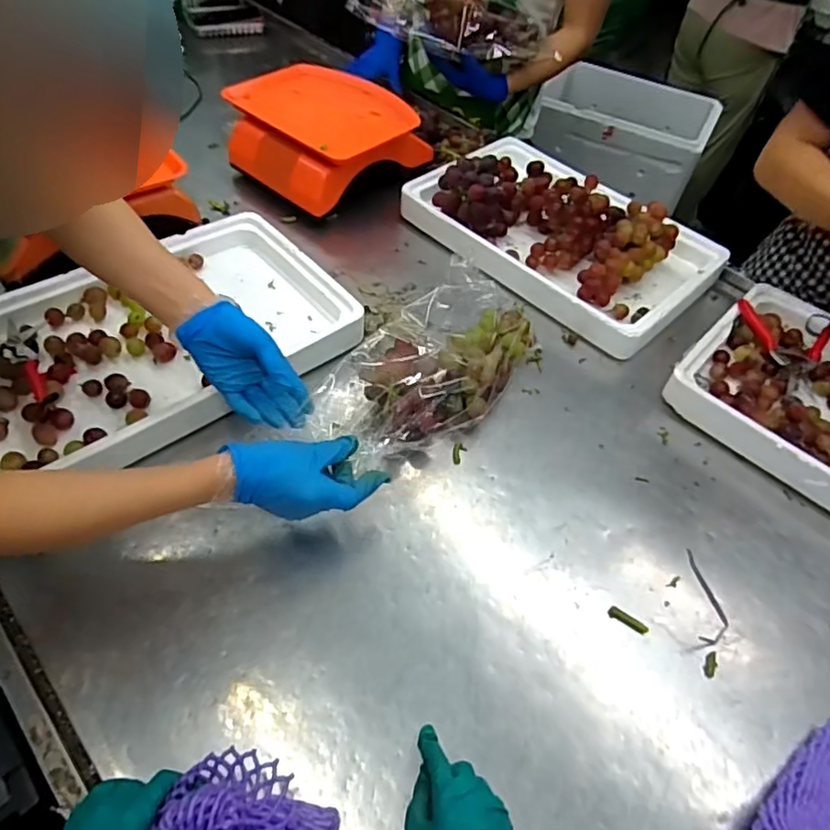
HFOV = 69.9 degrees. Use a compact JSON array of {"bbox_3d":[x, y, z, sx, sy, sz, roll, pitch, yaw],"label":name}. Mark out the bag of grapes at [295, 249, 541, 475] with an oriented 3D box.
[{"bbox_3d":[0.016,-0.066,0.740,0.185,0.102,0.295,25,53,14],"label":"bag of grapes"}]

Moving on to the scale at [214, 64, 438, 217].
[{"bbox_3d":[-0.162,-0.502,1.051,0.300,0.101,0.294,32,55,19],"label":"scale"}]

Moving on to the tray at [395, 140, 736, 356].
[{"bbox_3d":[0.238,-0.319,0.971,0.477,0.099,0.339,39,57,23],"label":"tray"}]

